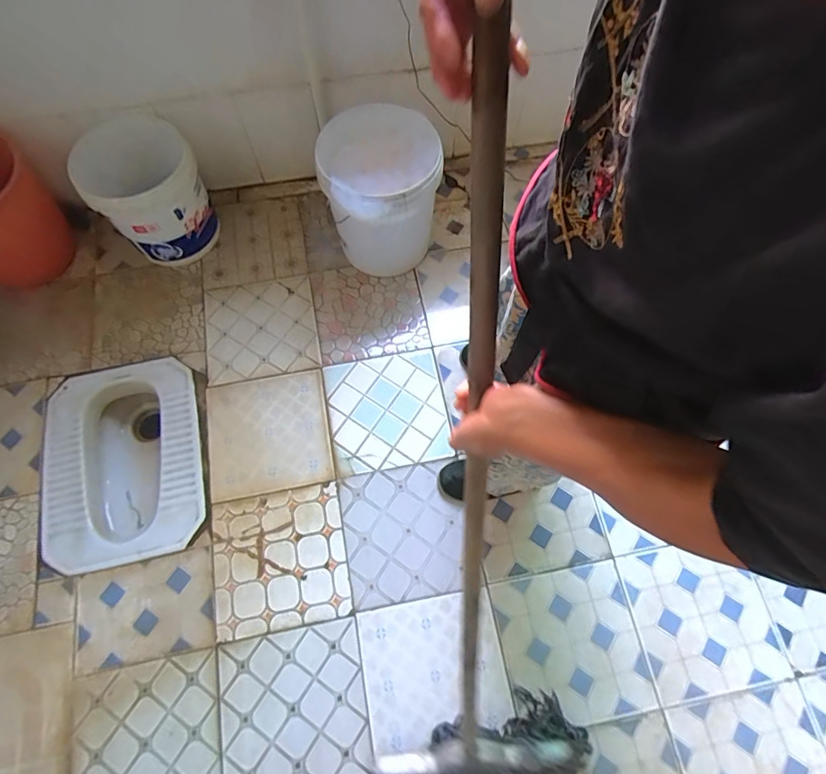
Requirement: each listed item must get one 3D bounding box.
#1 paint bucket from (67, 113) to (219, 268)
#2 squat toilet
[{"bbox_3d":[-0.683,-0.503,1.216,0.274,0.286,0.258,-42,75,-15],"label":"paint bucket"},{"bbox_3d":[-0.699,0.194,1.185,0.340,0.188,0.465,-11,70,-4],"label":"squat toilet"}]

